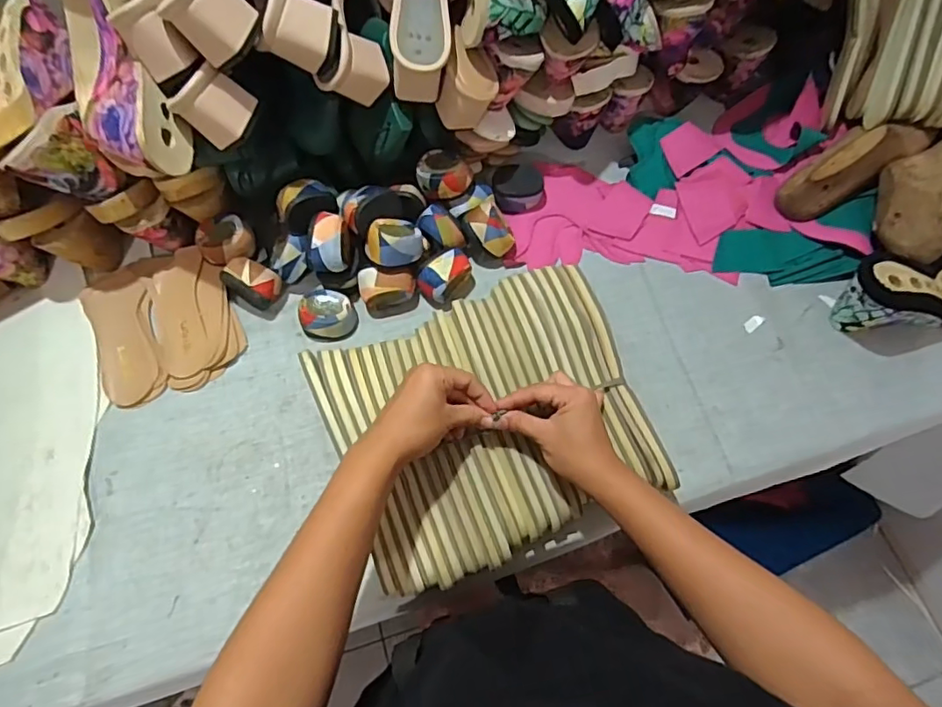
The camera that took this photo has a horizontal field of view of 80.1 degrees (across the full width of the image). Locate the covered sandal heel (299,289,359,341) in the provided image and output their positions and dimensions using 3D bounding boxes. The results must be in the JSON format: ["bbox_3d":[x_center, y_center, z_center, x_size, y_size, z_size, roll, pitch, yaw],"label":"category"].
[{"bbox_3d":[-0.162,-0.046,0.634,0.063,0.040,0.054,12,67,6],"label":"covered sandal heel"}]

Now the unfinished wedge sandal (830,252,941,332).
[{"bbox_3d":[0.512,-0.071,0.602,0.233,0.092,0.079,-15,66,-6],"label":"unfinished wedge sandal"}]

